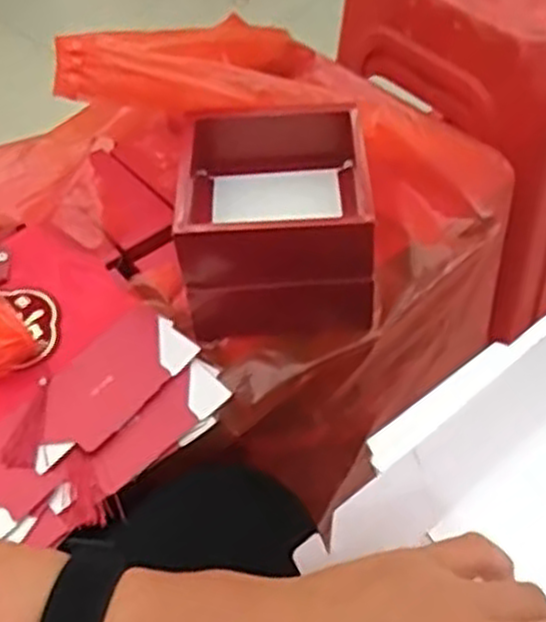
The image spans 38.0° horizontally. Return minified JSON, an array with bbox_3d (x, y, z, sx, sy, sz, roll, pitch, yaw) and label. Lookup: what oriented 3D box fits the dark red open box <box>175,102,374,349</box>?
[{"bbox_3d":[0.001,-0.068,0.575,0.124,0.091,0.144,-4,48,2],"label":"dark red open box"}]

